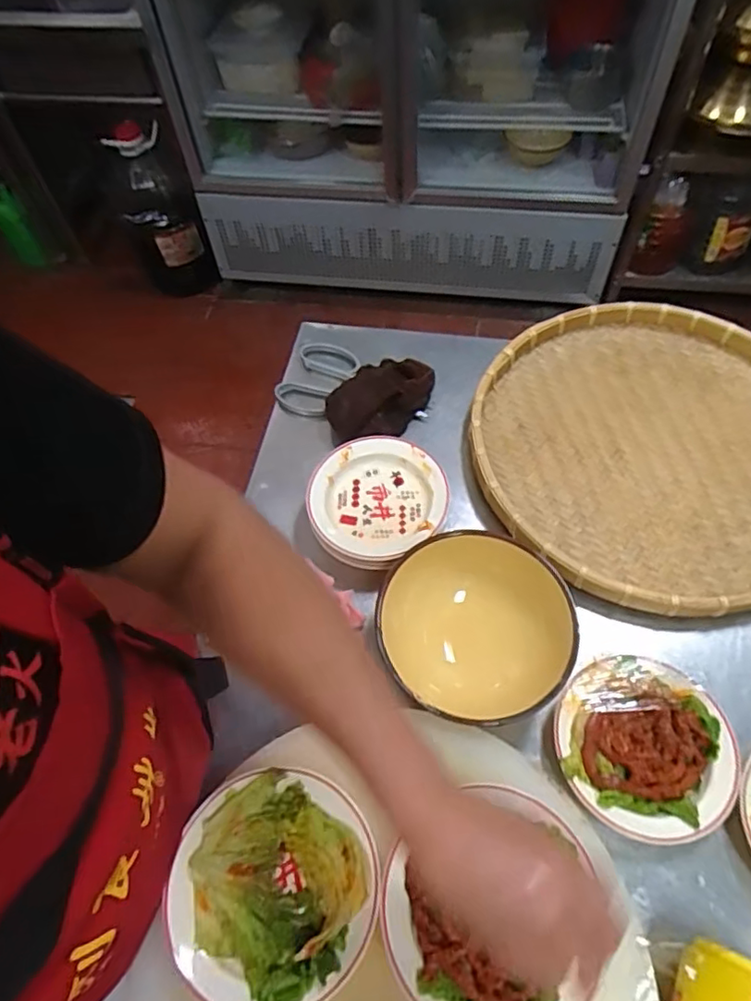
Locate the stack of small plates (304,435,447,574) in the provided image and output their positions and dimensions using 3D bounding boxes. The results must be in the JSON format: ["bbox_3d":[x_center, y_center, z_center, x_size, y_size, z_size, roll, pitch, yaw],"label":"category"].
[{"bbox_3d":[0.006,0.003,0.697,0.151,0.046,0.158,35,67,21],"label":"stack of small plates"}]

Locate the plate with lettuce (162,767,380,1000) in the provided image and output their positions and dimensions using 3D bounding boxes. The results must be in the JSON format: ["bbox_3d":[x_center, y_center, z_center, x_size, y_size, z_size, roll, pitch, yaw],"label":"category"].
[{"bbox_3d":[-0.075,0.286,0.449,0.148,0.026,0.150,-1,59,2],"label":"plate with lettuce"}]

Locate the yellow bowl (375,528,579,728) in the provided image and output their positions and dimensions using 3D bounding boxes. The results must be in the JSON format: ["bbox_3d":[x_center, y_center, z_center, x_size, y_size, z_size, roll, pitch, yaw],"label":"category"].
[{"bbox_3d":[0.098,0.128,0.593,0.180,0.076,0.178,-1,59,2],"label":"yellow bowl"}]

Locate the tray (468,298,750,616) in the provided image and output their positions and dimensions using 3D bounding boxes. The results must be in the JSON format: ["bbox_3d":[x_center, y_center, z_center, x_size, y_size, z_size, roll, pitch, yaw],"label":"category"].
[{"bbox_3d":[0.337,-0.068,0.734,0.417,0.055,0.434,-1,59,2],"label":"tray"}]

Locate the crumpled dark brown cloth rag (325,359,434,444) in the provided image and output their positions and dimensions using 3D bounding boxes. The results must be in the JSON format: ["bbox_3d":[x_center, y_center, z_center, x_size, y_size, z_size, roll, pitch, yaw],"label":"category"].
[{"bbox_3d":[0.016,-0.132,0.770,0.172,0.054,0.095,-31,62,-15],"label":"crumpled dark brown cloth rag"}]

